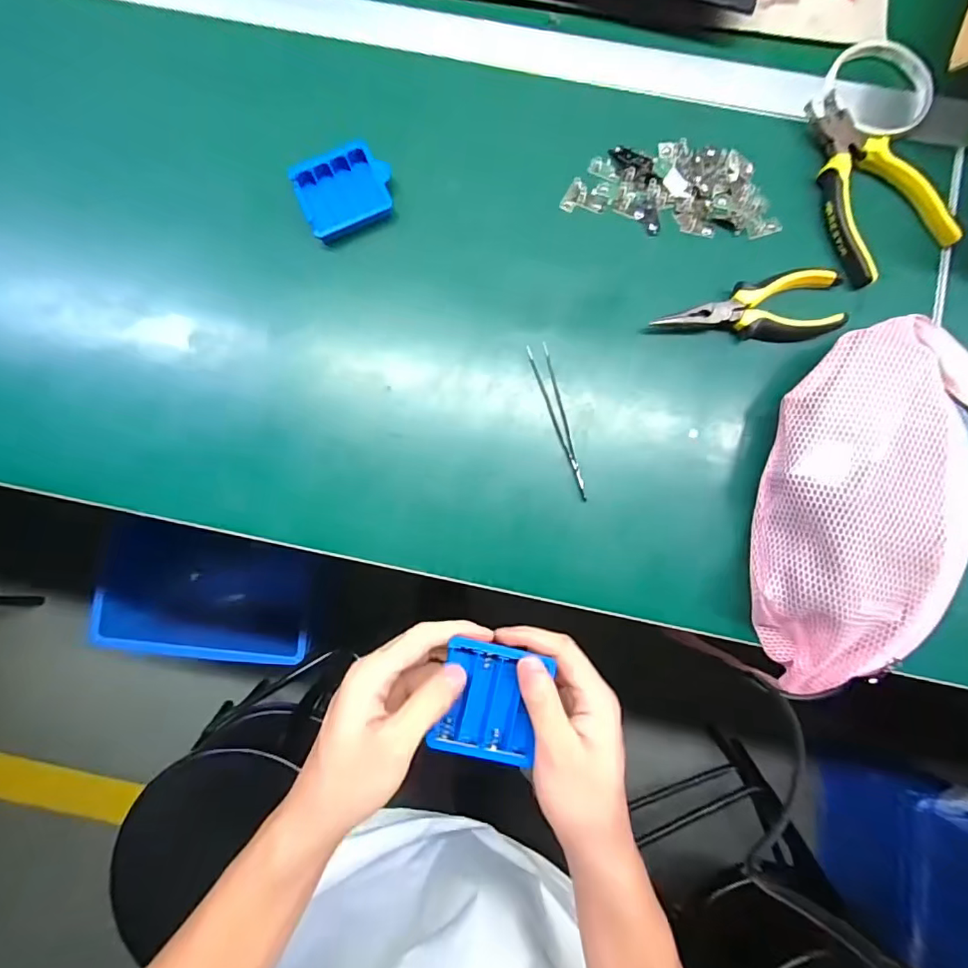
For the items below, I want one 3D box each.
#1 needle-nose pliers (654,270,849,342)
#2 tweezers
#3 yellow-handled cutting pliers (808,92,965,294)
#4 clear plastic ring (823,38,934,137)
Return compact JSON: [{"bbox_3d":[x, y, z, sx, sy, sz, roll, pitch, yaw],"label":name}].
[{"bbox_3d":[0.221,-0.137,0.421,0.153,0.019,0.055,-13,86,1],"label":"needle-nose pliers"},{"bbox_3d":[0.062,-0.052,0.424,0.016,0.004,0.134,-15,86,1],"label":"tweezers"},{"bbox_3d":[0.322,-0.249,0.422,0.091,0.016,0.155,-19,86,1],"label":"yellow-handled cutting pliers"},{"bbox_3d":[0.339,-0.337,0.434,0.098,0.018,0.084,-32,86,0],"label":"clear plastic ring"}]

